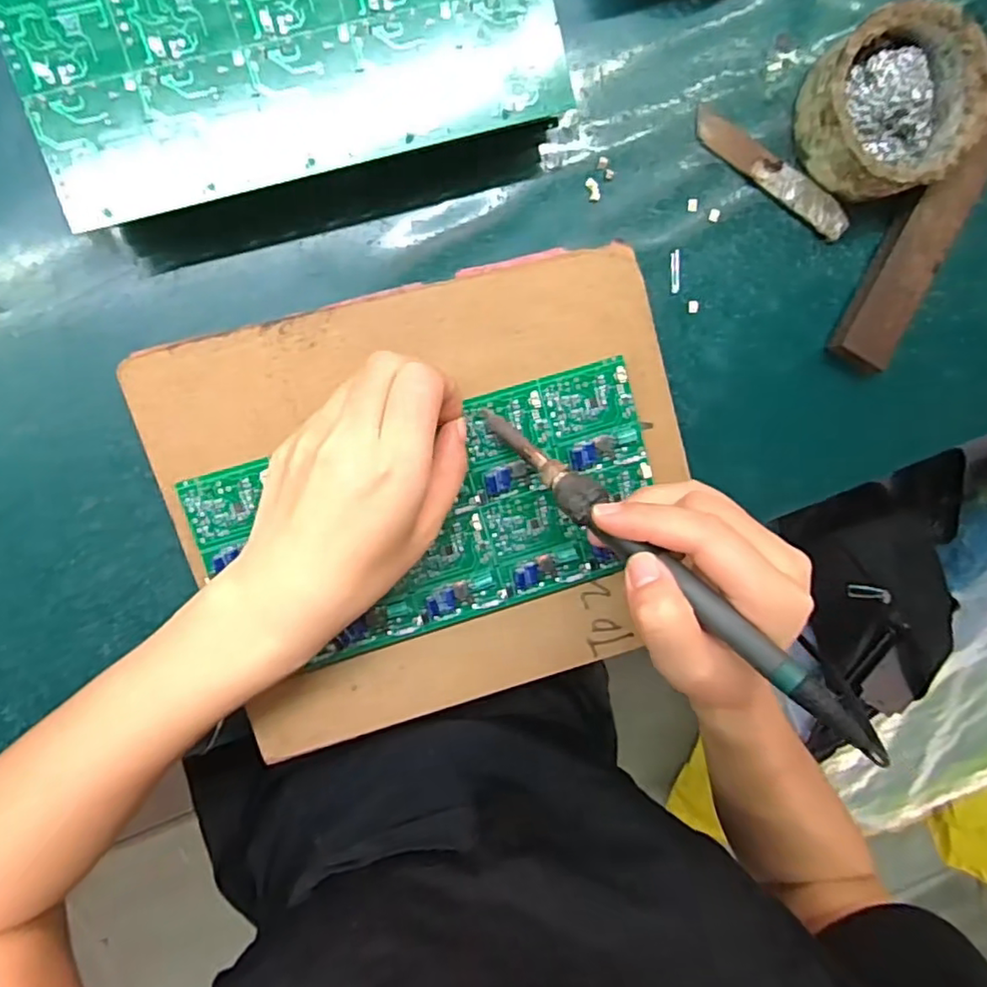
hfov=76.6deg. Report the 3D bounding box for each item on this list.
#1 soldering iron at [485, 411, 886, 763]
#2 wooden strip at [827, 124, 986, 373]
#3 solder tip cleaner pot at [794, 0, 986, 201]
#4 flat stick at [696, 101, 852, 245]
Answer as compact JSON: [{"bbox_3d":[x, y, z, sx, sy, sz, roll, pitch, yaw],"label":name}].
[{"bbox_3d":[0.067,0.028,0.260,0.211,0.026,0.018,42,89,23],"label":"soldering iron"},{"bbox_3d":[0.244,-0.160,0.341,0.032,0.021,0.198,26,95,-11],"label":"wooden strip"},{"bbox_3d":[0.207,-0.199,0.323,0.083,0.036,0.080,-1,99,-8],"label":"solder tip cleaner pot"},{"bbox_3d":[0.150,-0.171,0.333,0.100,0.004,0.016,31,94,-11],"label":"flat stick"}]

